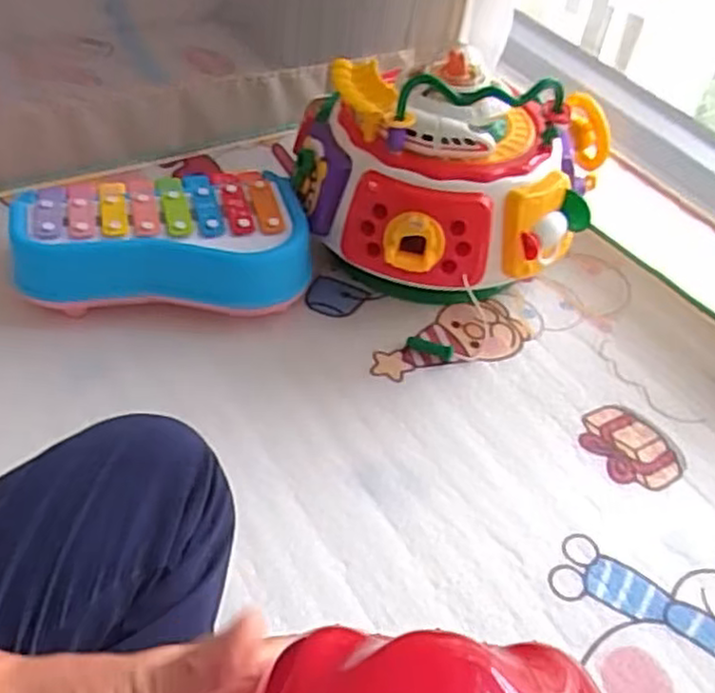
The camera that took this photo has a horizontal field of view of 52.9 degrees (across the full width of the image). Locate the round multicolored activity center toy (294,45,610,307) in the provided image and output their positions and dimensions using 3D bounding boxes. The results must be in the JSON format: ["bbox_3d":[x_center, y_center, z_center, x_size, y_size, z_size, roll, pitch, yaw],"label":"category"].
[{"bbox_3d":[0.109,-0.214,0.860,0.322,0.246,0.328,4,45,-4],"label":"round multicolored activity center toy"}]

